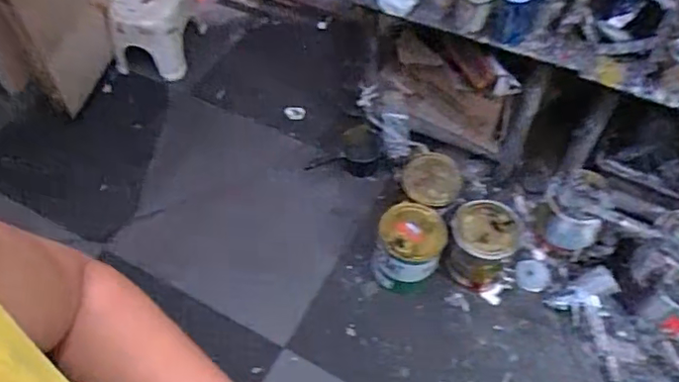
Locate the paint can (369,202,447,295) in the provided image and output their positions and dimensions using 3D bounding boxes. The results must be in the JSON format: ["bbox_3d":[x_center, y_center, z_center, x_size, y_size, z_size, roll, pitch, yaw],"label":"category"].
[{"bbox_3d":[0.177,0.154,1.478,0.154,0.221,0.164,0,55,0],"label":"paint can"}]

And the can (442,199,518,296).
[{"bbox_3d":[0.354,0.143,1.478,0.152,0.186,0.159,0,55,0],"label":"can"}]

